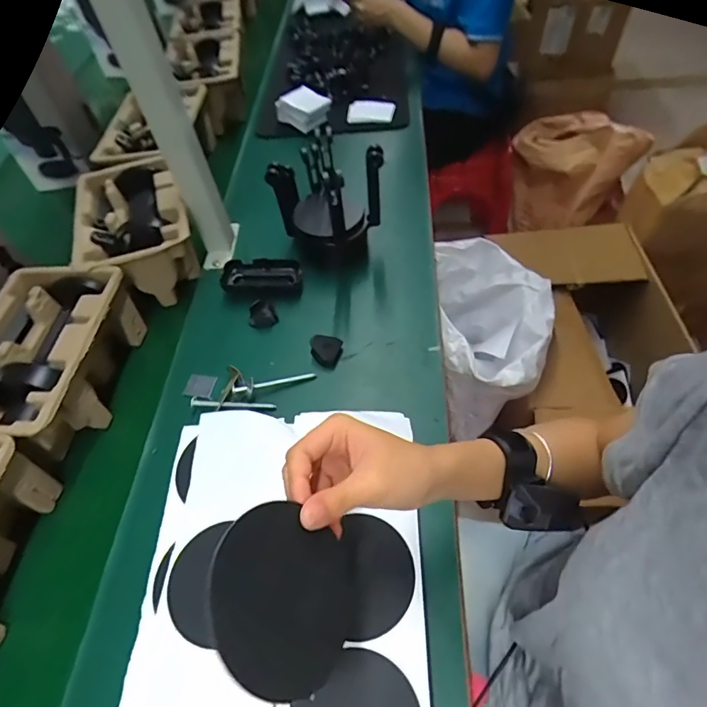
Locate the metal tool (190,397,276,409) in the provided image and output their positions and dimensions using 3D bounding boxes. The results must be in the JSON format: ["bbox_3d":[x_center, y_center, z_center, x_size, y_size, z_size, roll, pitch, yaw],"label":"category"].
[{"bbox_3d":[-0.144,0.059,0.544,0.102,0.004,0.013,4,50,8],"label":"metal tool"}]

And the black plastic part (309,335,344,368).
[{"bbox_3d":[-0.034,-0.007,0.573,0.034,0.023,0.038,14,52,15],"label":"black plastic part"}]

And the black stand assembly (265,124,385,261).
[{"bbox_3d":[-0.032,-0.211,0.622,0.138,0.122,0.108,31,58,27],"label":"black stand assembly"}]

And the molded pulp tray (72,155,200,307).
[{"bbox_3d":[-0.307,-0.174,0.663,0.148,0.102,0.223,-18,50,-11],"label":"molded pulp tray"}]

